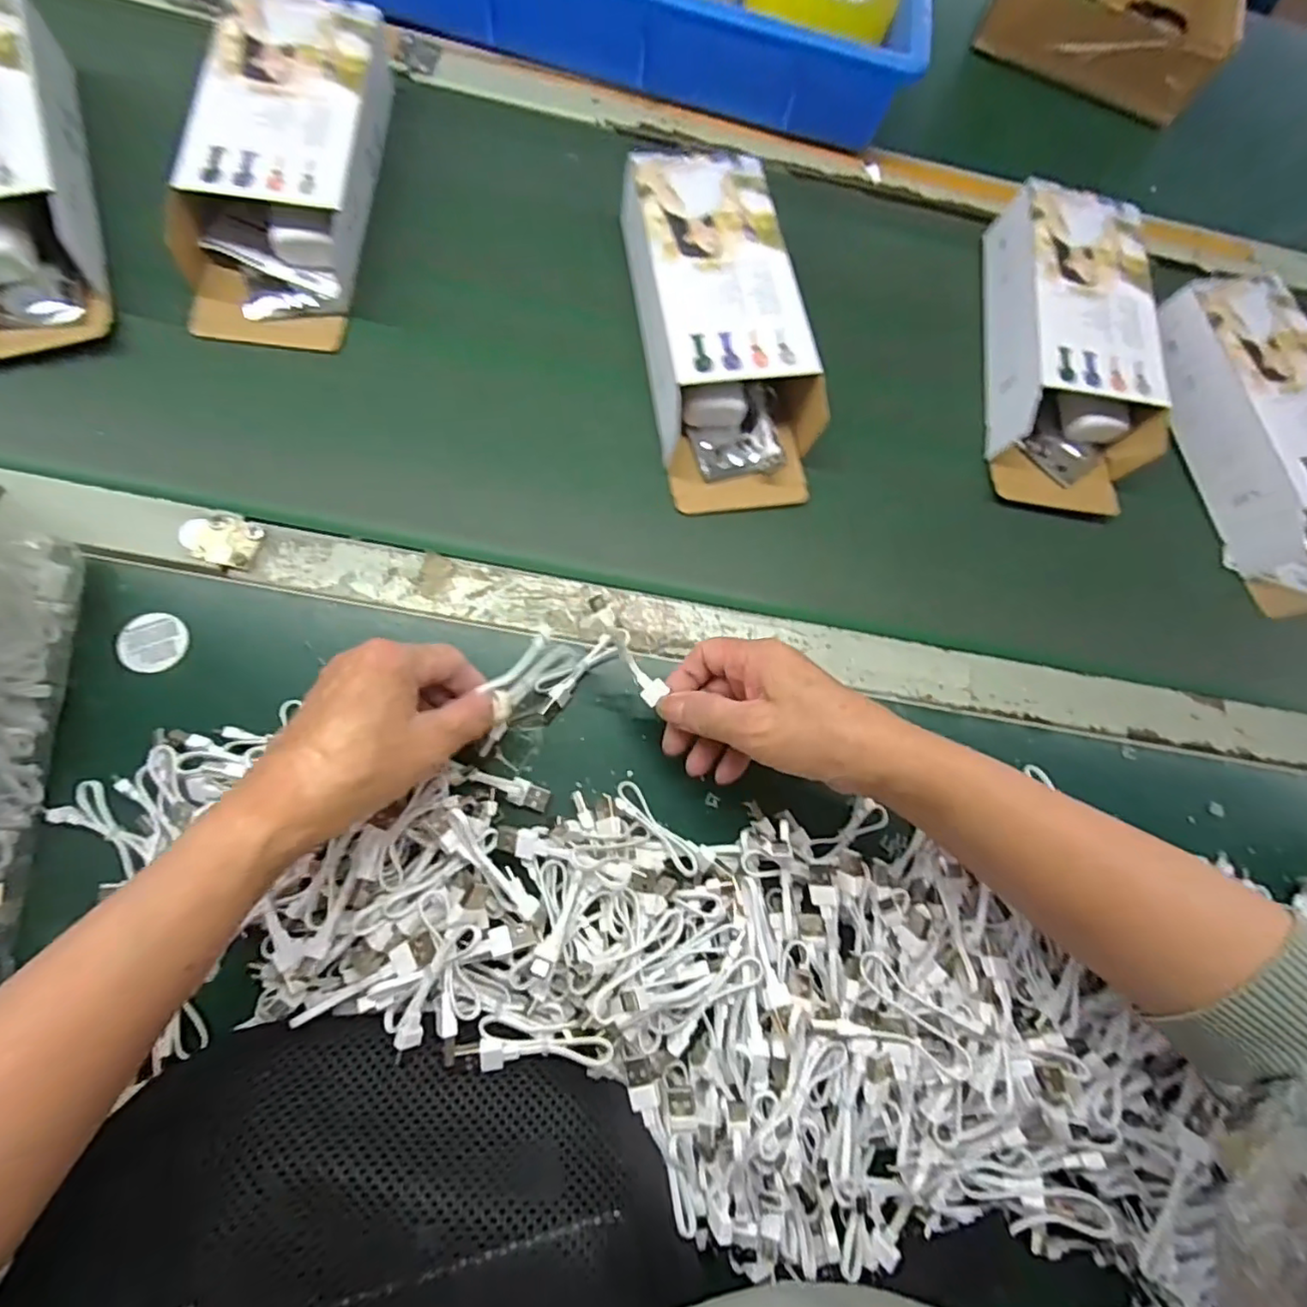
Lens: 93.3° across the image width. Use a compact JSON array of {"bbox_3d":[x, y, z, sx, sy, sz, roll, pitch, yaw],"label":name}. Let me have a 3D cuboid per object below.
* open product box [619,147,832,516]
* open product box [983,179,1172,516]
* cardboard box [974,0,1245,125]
[{"bbox_3d":[0.049,-0.231,0.439,0.118,0.054,0.257,-10,78,-4],"label":"open product box"},{"bbox_3d":[0.320,-0.237,0.474,0.105,0.054,0.251,7,78,0],"label":"open product box"},{"bbox_3d":[0.449,-0.635,0.600,0.206,0.069,0.191,25,78,4],"label":"cardboard box"}]

